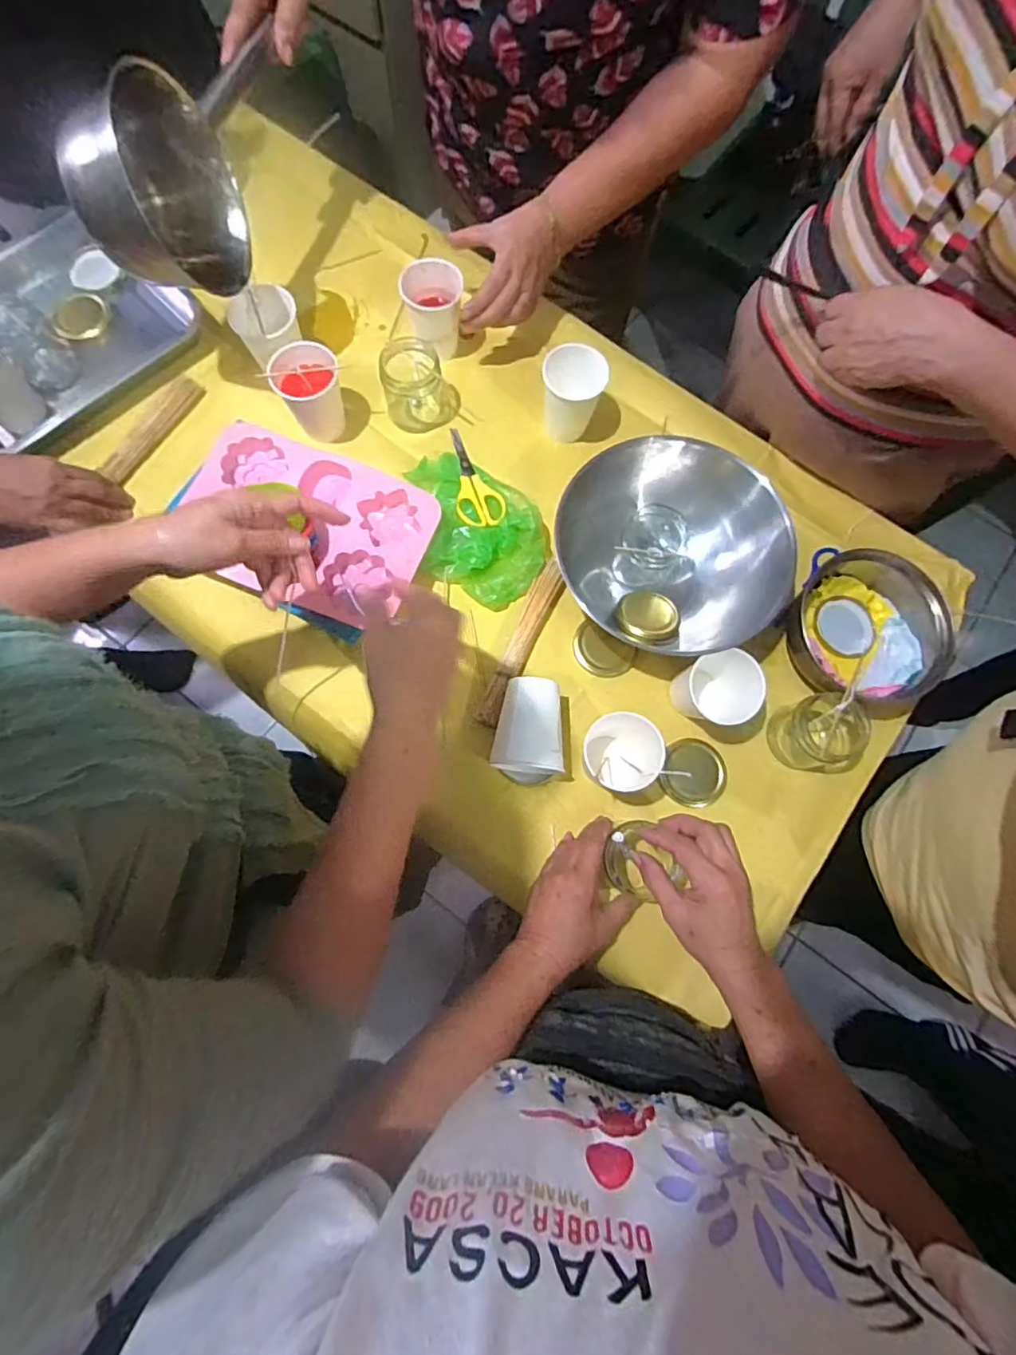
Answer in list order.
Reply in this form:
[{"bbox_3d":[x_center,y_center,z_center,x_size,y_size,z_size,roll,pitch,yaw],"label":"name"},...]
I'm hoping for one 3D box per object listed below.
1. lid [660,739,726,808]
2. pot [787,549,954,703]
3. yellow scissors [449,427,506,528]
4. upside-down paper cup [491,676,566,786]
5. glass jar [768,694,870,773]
[{"bbox_3d":[0.196,0.098,0.601,0.067,0.016,0.067,0,73,0],"label":"lid"},{"bbox_3d":[0.367,-0.046,0.600,0.140,0.076,0.157,-28,75,-9],"label":"pot"},{"bbox_3d":[-0.038,-0.233,0.671,0.053,0.011,0.141,-11,74,-4],"label":"yellow scissors"},{"bbox_3d":[0.021,0.055,0.583,0.066,0.073,0.093,3,73,0],"label":"upside-down paper cup"},{"bbox_3d":[0.315,0.058,0.581,0.071,0.078,0.075,0,73,0],"label":"glass jar"}]

